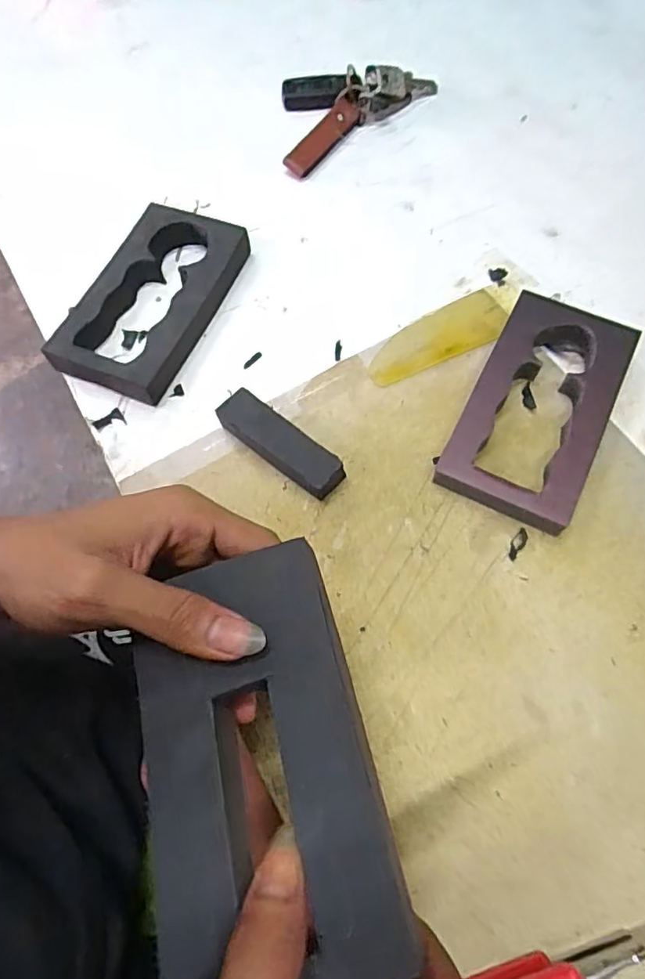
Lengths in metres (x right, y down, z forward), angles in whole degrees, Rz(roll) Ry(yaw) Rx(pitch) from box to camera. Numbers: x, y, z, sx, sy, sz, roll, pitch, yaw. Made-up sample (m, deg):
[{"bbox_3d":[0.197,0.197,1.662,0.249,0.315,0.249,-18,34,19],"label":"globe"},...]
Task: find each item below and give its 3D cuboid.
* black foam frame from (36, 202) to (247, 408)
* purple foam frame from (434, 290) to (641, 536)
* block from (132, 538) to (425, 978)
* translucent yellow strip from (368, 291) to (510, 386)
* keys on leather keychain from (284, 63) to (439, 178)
[{"bbox_3d":[-0.116,-0.131,0.381,0.083,0.023,0.143,22,70,10],"label":"black foam frame"},{"bbox_3d":[0.131,-0.049,0.335,0.077,0.026,0.140,25,70,11],"label":"purple foam frame"},{"bbox_3d":[-0.026,0.092,0.195,0.080,0.018,0.139,-14,68,-4],"label":"block"},{"bbox_3d":[0.076,-0.101,0.371,0.101,0.005,0.040,-25,69,-8],"label":"translucent yellow strip"},{"bbox_3d":[0.012,-0.322,0.458,0.149,0.024,0.077,-40,72,-14],"label":"keys on leather keychain"}]

